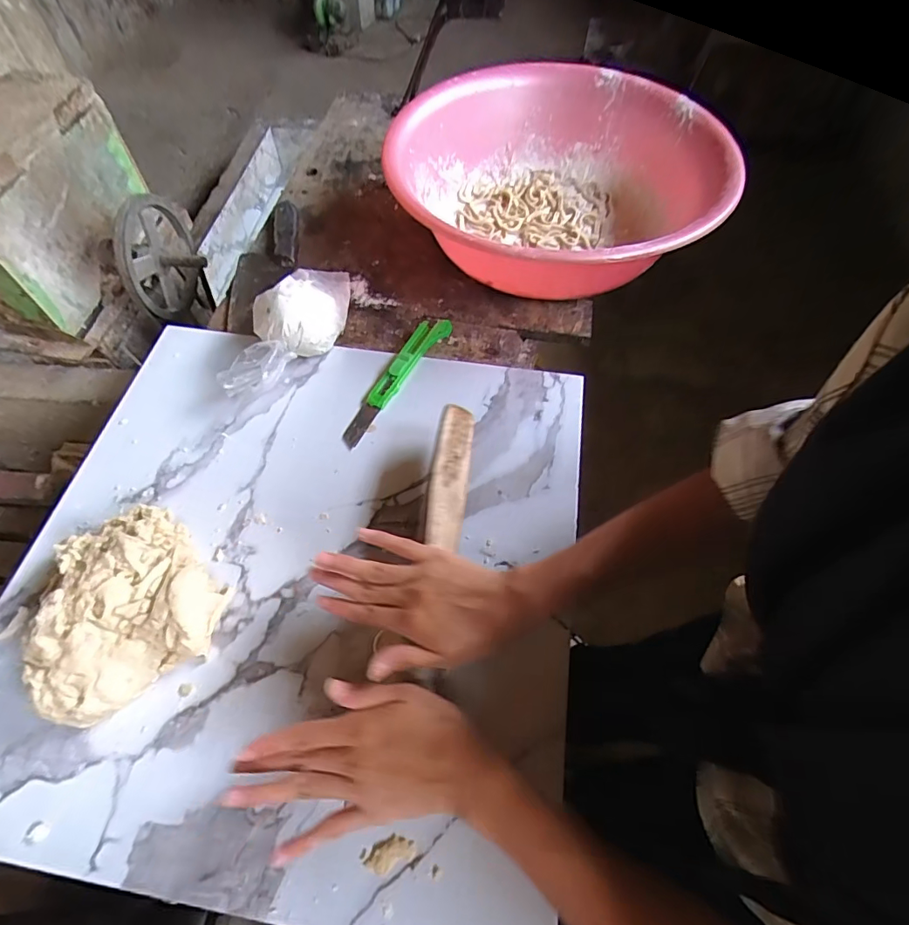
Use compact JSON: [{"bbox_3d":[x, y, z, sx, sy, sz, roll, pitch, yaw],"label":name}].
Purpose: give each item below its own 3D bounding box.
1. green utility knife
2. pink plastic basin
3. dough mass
[{"bbox_3d":[-0.061,-0.097,0.542,0.033,0.017,0.198,24,63,12],"label":"green utility knife"},{"bbox_3d":[0.130,-0.363,0.636,0.406,0.115,0.413,0,61,0],"label":"pink plastic basin"},{"bbox_3d":[-0.273,0.112,0.399,0.132,0.060,0.148,-32,66,-17],"label":"dough mass"}]

